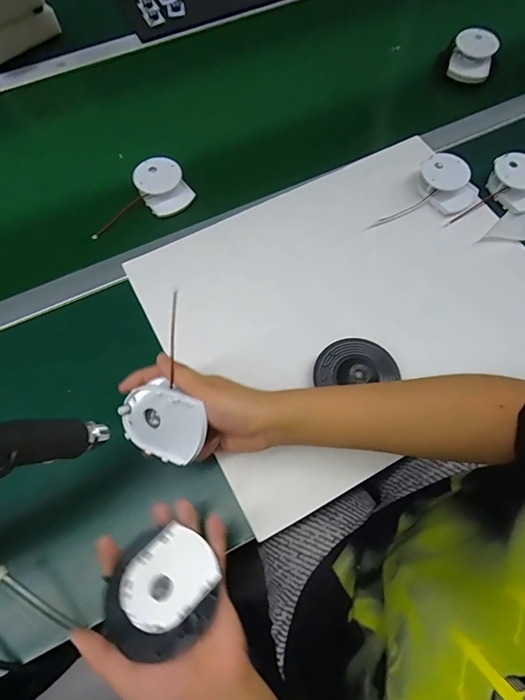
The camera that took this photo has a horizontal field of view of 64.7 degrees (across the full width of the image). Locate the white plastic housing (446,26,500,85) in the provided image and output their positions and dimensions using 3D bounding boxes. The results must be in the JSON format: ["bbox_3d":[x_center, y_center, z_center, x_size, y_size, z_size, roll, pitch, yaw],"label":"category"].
[{"bbox_3d":[0.334,-0.465,0.661,0.064,0.056,0.065,22,68,10],"label":"white plastic housing"}]

